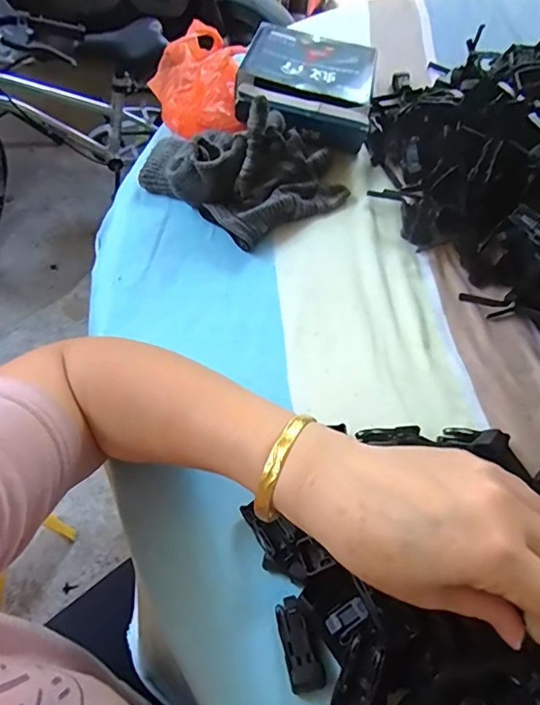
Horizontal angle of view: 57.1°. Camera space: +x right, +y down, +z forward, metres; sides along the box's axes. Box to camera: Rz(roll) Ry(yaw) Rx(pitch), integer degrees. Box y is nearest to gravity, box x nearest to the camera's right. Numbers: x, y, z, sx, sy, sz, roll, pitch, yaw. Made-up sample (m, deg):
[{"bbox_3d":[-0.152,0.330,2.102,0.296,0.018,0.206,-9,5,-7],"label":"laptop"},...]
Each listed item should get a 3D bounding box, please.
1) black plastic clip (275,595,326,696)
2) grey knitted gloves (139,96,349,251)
[{"bbox_3d":[0.016,0.171,0.291,0.018,0.016,0.048,-14,60,-9],"label":"black plastic clip"},{"bbox_3d":[-0.021,-0.183,0.470,0.155,0.072,0.154,-37,66,-21],"label":"grey knitted gloves"}]

